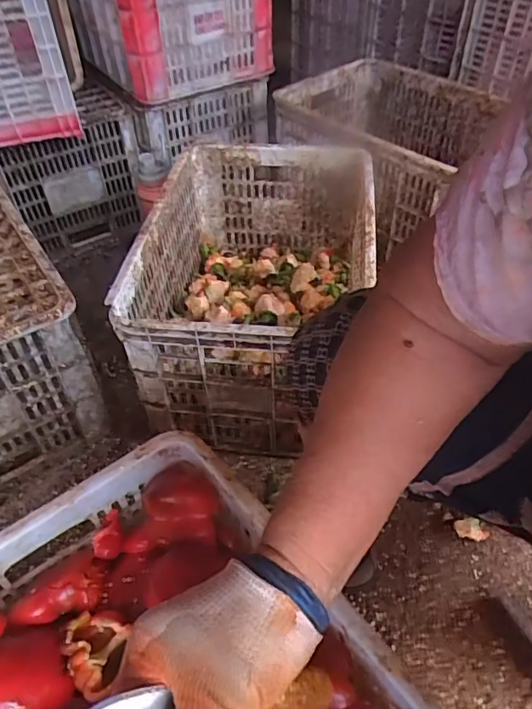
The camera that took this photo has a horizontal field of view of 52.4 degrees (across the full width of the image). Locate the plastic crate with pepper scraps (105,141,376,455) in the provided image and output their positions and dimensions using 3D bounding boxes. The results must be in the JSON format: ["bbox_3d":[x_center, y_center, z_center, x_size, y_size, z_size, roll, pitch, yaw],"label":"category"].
[{"bbox_3d":[-0.011,-0.131,0.956,0.374,0.268,0.517,0,47,1],"label":"plastic crate with pepper scraps"}]

